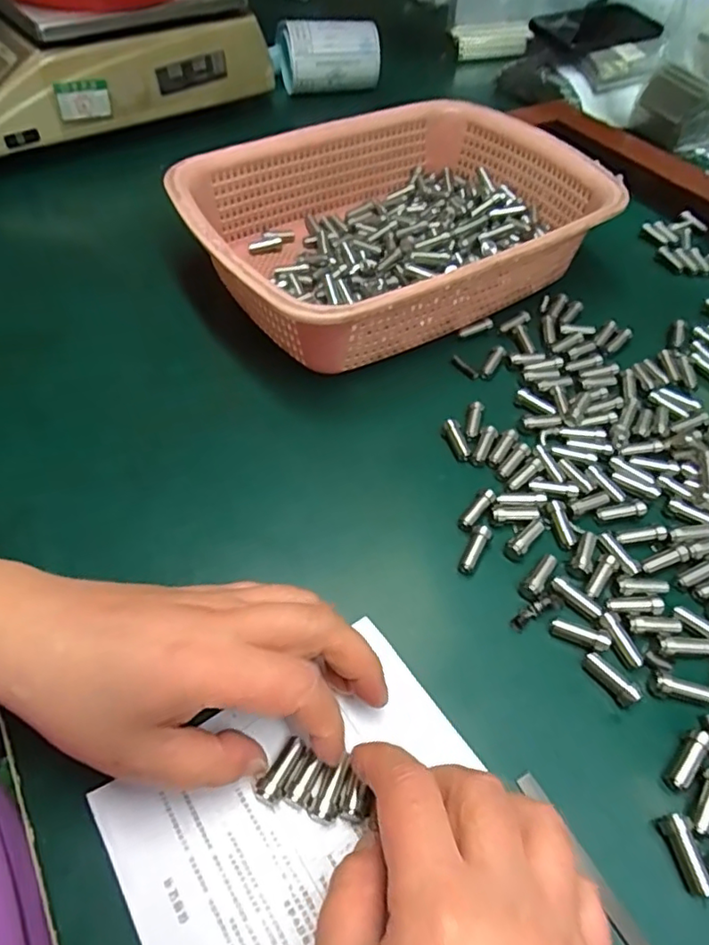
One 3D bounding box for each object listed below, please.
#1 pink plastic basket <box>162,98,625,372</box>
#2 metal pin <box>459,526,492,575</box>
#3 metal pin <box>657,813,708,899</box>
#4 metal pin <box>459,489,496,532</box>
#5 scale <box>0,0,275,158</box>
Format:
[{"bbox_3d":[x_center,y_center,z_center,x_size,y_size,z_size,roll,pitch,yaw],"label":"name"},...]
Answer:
[{"bbox_3d":[0.032,-0.189,0.449,0.307,0.071,0.217,-28,58,-21],"label":"pink plastic basket"},{"bbox_3d":[0.064,0.041,0.314,0.008,0.010,0.027,27,56,18],"label":"metal pin"},{"bbox_3d":[0.129,0.150,0.230,0.009,0.007,0.029,-14,67,-12],"label":"metal pin"},{"bbox_3d":[0.069,0.021,0.329,0.008,0.009,0.028,35,59,23],"label":"metal pin"},{"bbox_3d":[-0.303,-0.458,0.630,0.304,0.091,0.304,-32,59,-23],"label":"scale"}]

